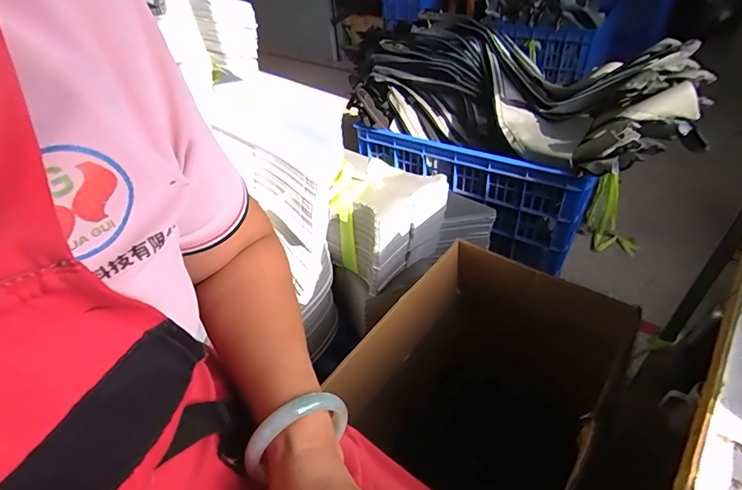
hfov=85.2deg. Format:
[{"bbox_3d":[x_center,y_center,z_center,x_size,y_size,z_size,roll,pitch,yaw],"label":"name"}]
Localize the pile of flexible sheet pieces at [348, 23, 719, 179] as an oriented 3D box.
[{"bbox_3d":[0.467,-0.513,1.357,1.092,0.282,0.463,23,47,29],"label":"pile of flexible sheet pieces"}]

